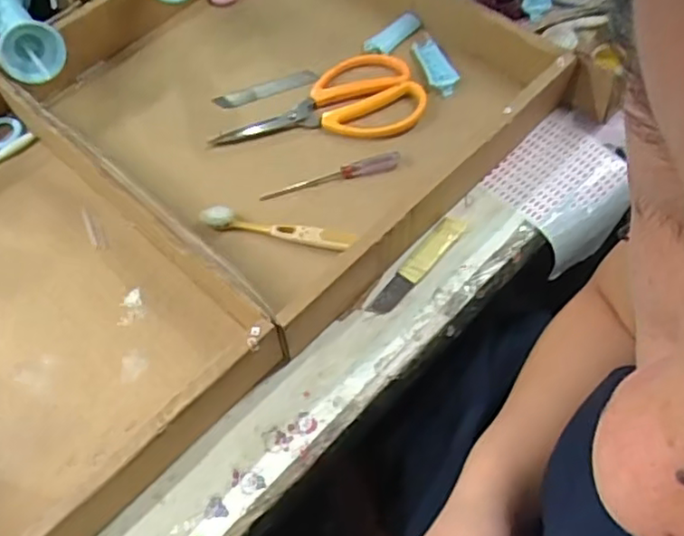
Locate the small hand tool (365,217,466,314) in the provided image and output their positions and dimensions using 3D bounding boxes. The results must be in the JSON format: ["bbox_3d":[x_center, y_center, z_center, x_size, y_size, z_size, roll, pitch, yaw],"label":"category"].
[{"bbox_3d":[0.060,-0.002,0.515,0.019,0.005,0.105,37,67,20],"label":"small hand tool"}]

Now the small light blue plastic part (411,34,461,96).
[{"bbox_3d":[0.087,-0.191,0.613,0.025,0.006,0.087,-14,53,-5],"label":"small light blue plastic part"}]

